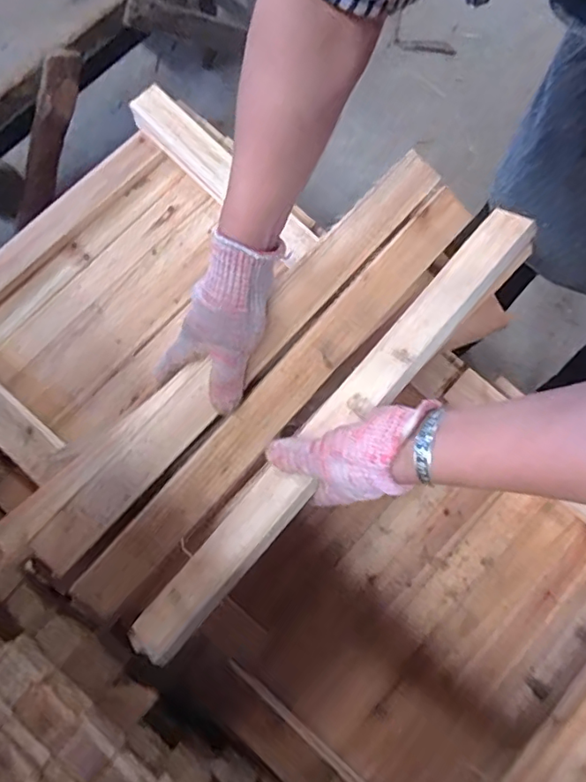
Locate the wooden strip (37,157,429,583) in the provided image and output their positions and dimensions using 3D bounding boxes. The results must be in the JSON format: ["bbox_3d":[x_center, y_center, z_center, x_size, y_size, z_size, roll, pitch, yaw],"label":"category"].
[{"bbox_3d":[-0.042,-0.041,0.489,0.047,0.018,0.492,41,81,8],"label":"wooden strip"}]

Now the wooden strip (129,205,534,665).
[{"bbox_3d":[0.039,0.030,0.476,0.493,0.017,0.052,-48,57,-4],"label":"wooden strip"}]

